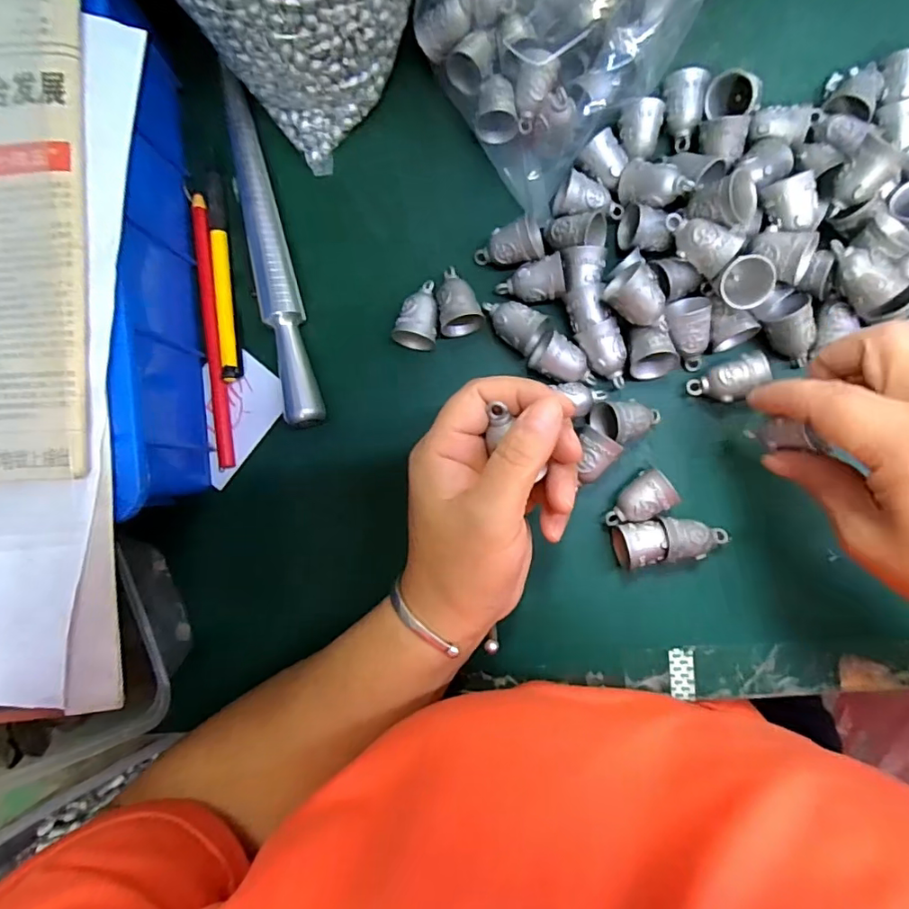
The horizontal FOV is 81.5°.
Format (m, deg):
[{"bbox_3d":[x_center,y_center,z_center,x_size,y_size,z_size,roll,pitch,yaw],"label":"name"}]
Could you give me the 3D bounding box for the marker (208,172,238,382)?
[{"bbox_3d":[-0.136,-0.105,0.311,0.008,0.011,0.122,-6,87,4],"label":"marker"}]

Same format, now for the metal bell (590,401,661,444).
[{"bbox_3d":[0.093,-0.017,0.284,0.037,0.028,0.021,6,88,4],"label":"metal bell"}]

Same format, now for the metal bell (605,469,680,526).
[{"bbox_3d":[0.097,0.025,0.284,0.035,0.022,0.021,-31,85,2],"label":"metal bell"}]

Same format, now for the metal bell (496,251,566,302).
[{"bbox_3d":[0.042,-0.095,0.294,0.036,0.024,0.021,-5,87,4],"label":"metal bell"}]

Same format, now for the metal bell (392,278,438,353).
[{"bbox_3d":[-0.017,-0.078,0.297,0.022,0.023,0.039,23,89,5],"label":"metal bell"}]

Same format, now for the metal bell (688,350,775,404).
[{"bbox_3d":[0.146,-0.038,0.281,0.036,0.024,0.020,-23,86,3],"label":"metal bell"}]

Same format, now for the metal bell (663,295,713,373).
[{"bbox_3d":[0.127,-0.065,0.287,0.021,0.022,0.038,-1,108,19],"label":"metal bell"}]

